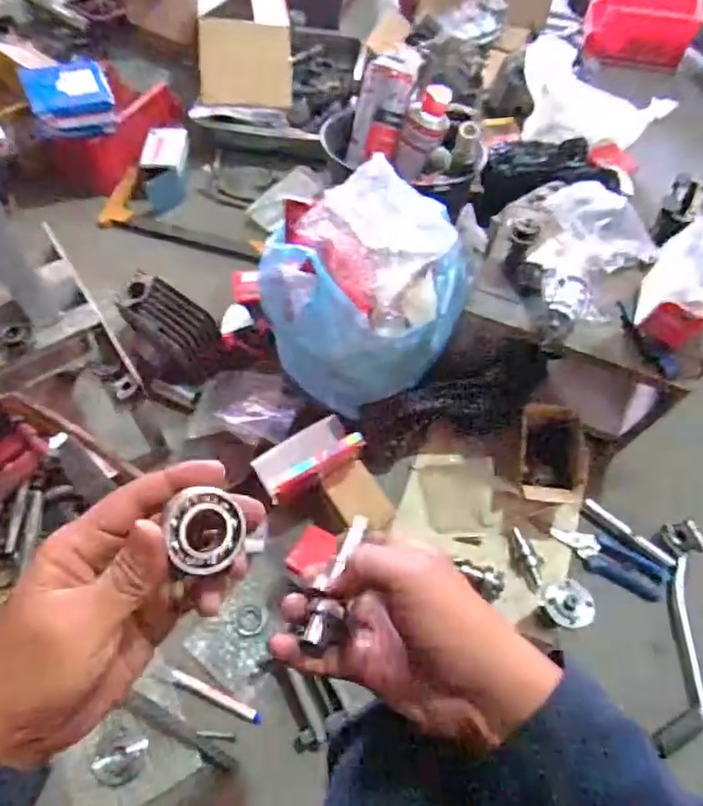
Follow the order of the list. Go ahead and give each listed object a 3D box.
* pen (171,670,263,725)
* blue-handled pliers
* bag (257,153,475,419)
[{"bbox_3d":[-0.155,0.334,0.696,0.116,0.016,0.013,22,60,10],"label":"pen"},{"bbox_3d":[0.332,0.203,0.787,0.140,0.023,0.063,28,61,14],"label":"blue-handled pliers"},{"bbox_3d":[0.009,-0.125,0.723,0.215,0.252,0.197,-33,66,-20],"label":"bag"}]

